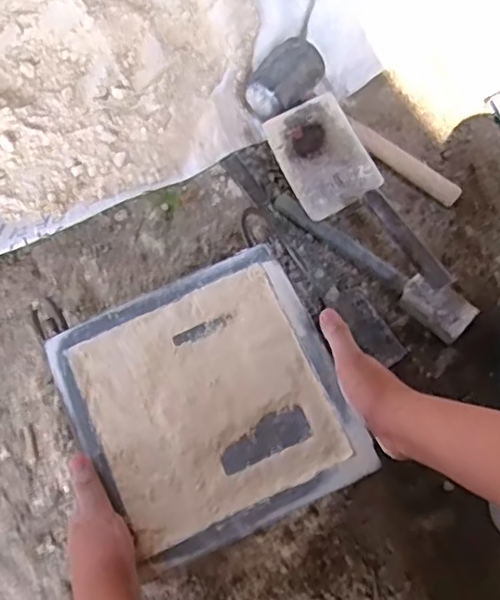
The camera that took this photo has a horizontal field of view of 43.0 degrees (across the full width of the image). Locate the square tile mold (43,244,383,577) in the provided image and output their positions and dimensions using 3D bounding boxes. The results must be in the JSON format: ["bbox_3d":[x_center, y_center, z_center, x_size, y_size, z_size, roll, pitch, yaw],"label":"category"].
[{"bbox_3d":[-0.041,0.094,0.589,0.236,0.013,0.236,-24,75,-5],"label":"square tile mold"}]

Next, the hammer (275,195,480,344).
[{"bbox_3d":[0.139,-0.050,0.726,0.256,0.063,0.041,43,79,12],"label":"hammer"}]

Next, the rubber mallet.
[{"bbox_3d":[0.122,-0.206,0.777,0.297,0.062,0.104,41,79,12],"label":"rubber mallet"}]

